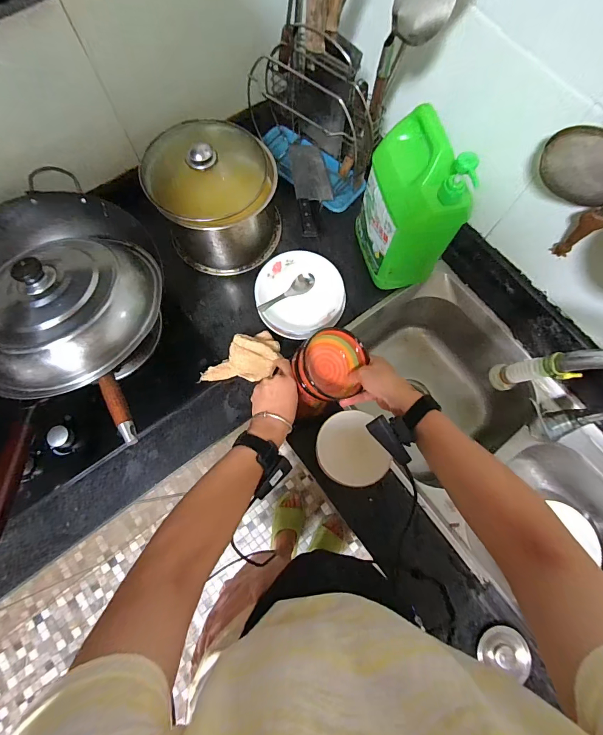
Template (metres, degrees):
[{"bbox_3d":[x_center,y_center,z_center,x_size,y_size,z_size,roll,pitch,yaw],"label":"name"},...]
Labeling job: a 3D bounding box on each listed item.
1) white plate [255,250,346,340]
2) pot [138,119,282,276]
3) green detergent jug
[{"bbox_3d":[-0.004,-0.149,0.729,0.169,0.031,0.175,0,72,-1],"label":"white plate"},{"bbox_3d":[-0.160,-0.321,0.708,0.225,0.202,0.212,0,72,-1],"label":"pot"},{"bbox_3d":[0.197,-0.295,0.656,0.125,0.273,0.172,-15,73,-6],"label":"green detergent jug"}]

